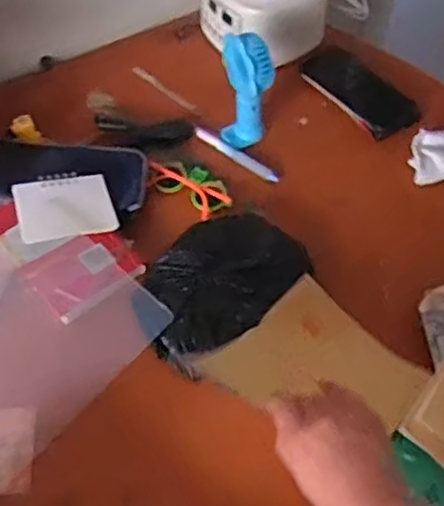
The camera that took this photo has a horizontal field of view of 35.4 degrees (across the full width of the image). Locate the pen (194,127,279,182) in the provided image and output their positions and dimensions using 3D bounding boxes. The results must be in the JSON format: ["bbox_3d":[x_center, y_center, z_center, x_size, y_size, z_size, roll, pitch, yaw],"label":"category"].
[{"bbox_3d":[0.018,-0.124,0.879,0.129,0.010,0.012,32,60,19],"label":"pen"}]

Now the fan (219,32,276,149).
[{"bbox_3d":[0.029,-0.193,0.837,0.052,0.140,0.048,-6,55,-6],"label":"fan"}]

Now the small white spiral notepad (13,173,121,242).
[{"bbox_3d":[-0.174,-0.051,0.770,0.103,0.006,0.077,-13,68,-15],"label":"small white spiral notepad"}]

